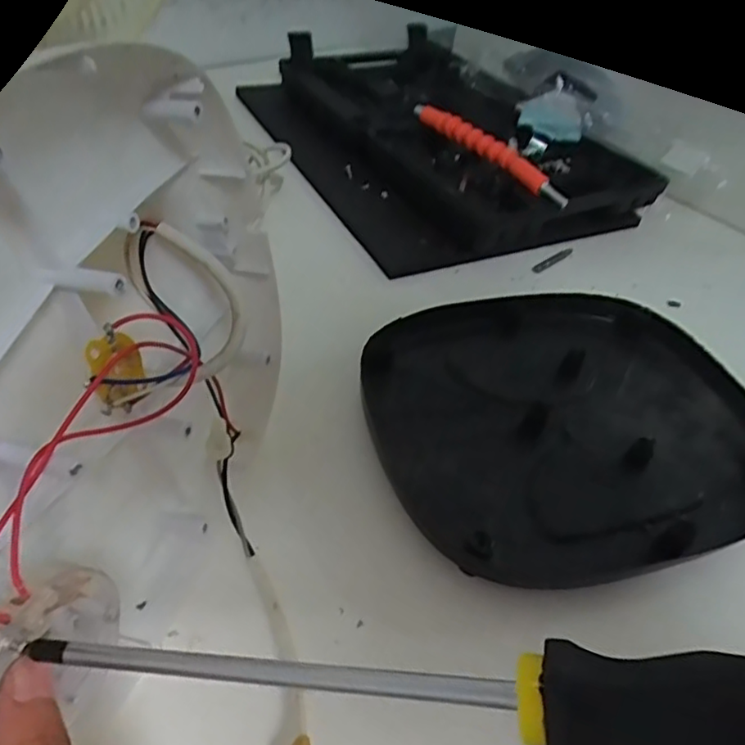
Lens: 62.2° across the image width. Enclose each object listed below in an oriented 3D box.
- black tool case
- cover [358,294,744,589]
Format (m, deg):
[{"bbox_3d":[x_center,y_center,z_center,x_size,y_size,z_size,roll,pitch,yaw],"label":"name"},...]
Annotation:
[{"bbox_3d":[0.057,-0.231,0.585,0.268,0.064,0.347,-15,49,-24],"label":"black tool case"},{"bbox_3d":[0.112,0.024,0.348,0.229,0.023,0.183,-9,45,-18],"label":"cover"}]

